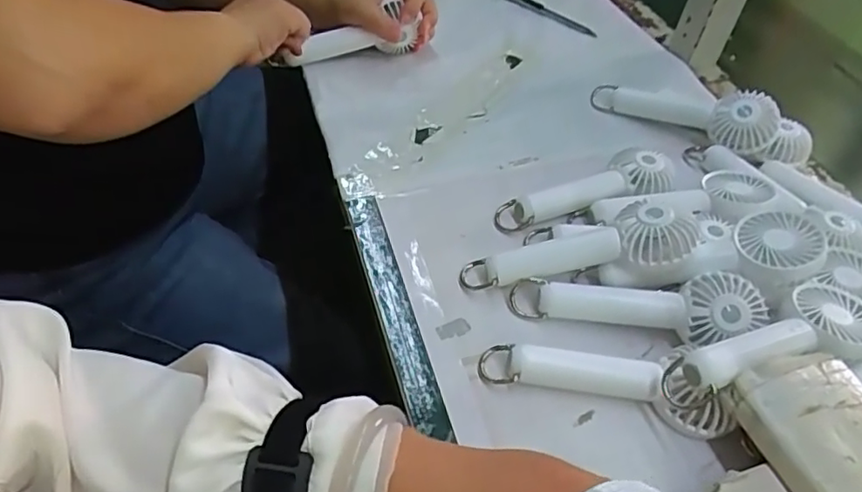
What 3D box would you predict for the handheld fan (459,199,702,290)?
[{"bbox_3d":[0.104,0.005,0.431,0.165,0.030,0.045,-14,47,11],"label":"handheld fan"}]

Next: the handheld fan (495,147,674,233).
[{"bbox_3d":[0.129,-0.049,0.504,0.162,0.031,0.048,-12,50,-15],"label":"handheld fan"}]

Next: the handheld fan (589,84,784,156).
[{"bbox_3d":[0.237,-0.131,0.577,0.170,0.047,0.053,25,49,35],"label":"handheld fan"}]

